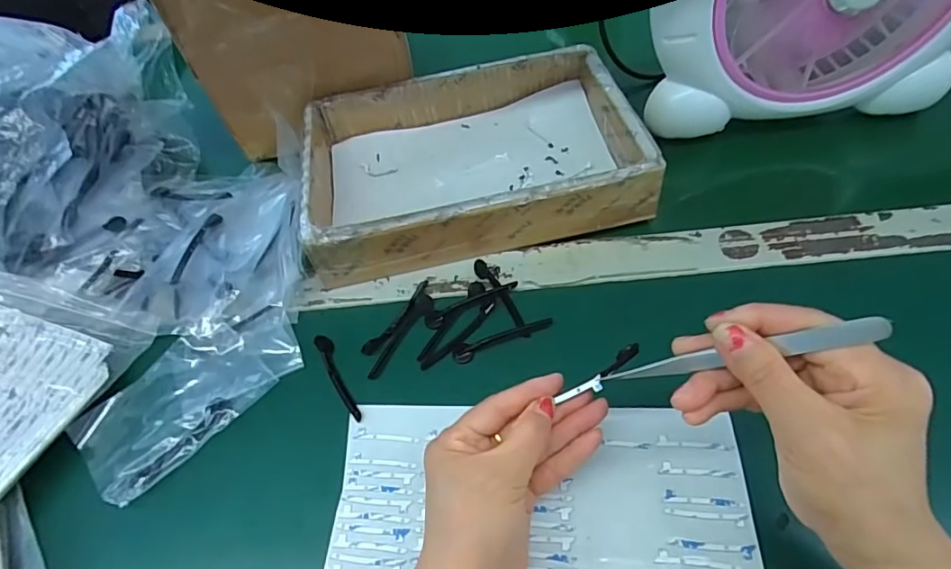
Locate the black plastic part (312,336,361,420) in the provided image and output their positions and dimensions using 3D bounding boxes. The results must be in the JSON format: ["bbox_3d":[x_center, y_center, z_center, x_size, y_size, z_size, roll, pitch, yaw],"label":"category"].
[{"bbox_3d":[-0.096,0.065,0.364,0.011,0.004,0.072,-28,57,-11],"label":"black plastic part"}]

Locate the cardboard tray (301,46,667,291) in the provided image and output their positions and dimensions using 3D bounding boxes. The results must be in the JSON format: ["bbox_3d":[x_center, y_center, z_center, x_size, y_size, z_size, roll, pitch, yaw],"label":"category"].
[{"bbox_3d":[-0.007,-0.115,0.429,0.263,0.046,0.178,-12,60,-2],"label":"cardboard tray"}]

